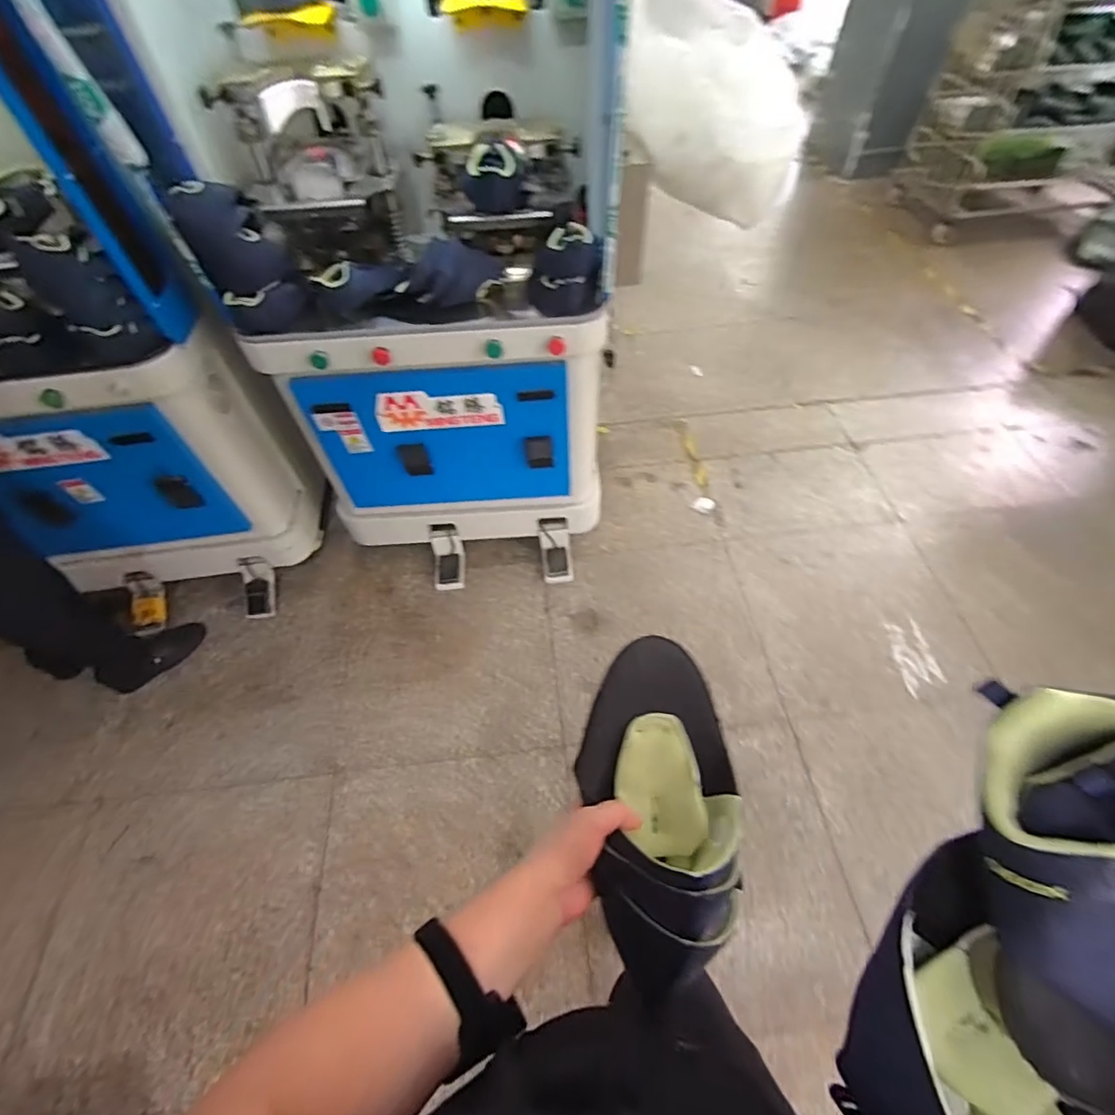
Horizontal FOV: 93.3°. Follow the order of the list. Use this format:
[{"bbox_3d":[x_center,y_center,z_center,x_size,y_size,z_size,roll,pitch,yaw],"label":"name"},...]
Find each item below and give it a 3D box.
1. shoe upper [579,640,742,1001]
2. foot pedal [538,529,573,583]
[{"bbox_3d":[0.097,0.220,0.480,0.147,0.068,0.275,0,65,1],"label":"shoe upper"},{"bbox_3d":[0.000,-0.001,1.670,0.095,0.108,0.138,-7,56,-3],"label":"foot pedal"}]

